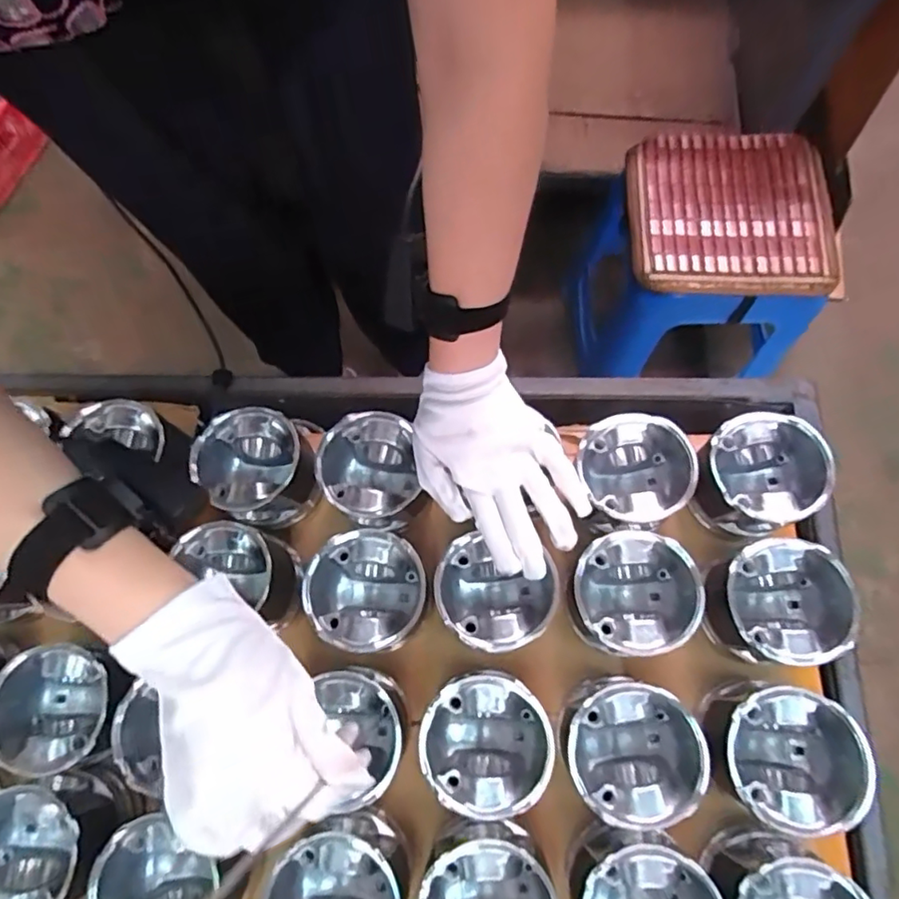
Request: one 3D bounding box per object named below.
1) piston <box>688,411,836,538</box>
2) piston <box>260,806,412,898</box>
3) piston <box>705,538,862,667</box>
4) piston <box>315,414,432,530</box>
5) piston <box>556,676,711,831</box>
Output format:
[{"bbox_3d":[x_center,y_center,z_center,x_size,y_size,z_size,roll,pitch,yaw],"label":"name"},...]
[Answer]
[{"bbox_3d":[0.255,0.024,0.499,0.093,0.069,0.090,-1,73,2],"label":"piston"},{"bbox_3d":[-0.076,0.319,0.425,0.094,0.075,0.096,-1,73,2],"label":"piston"},{"bbox_3d":[0.255,0.121,0.465,0.102,0.065,0.087,-18,73,-3],"label":"piston"},{"bbox_3d":[-0.068,0.022,0.522,0.085,0.065,0.096,-13,73,-1],"label":"piston"},{"bbox_3d":[0.132,0.226,0.449,0.090,0.085,0.093,-1,73,2],"label":"piston"}]

